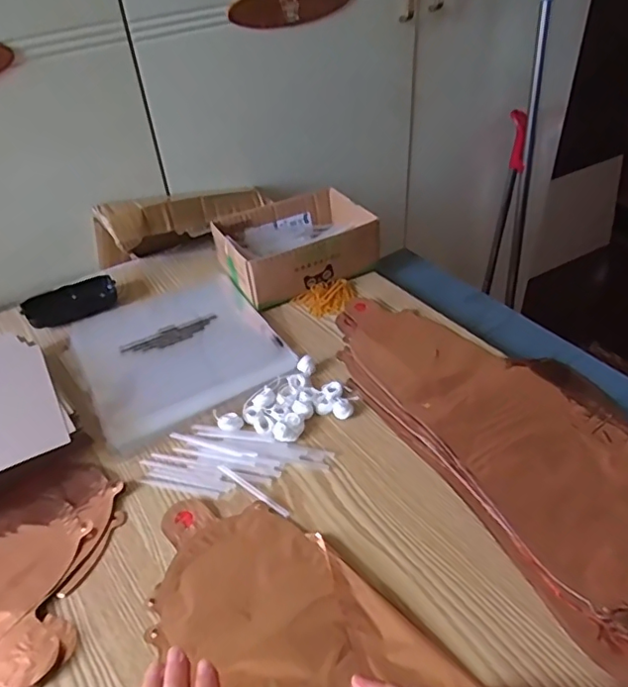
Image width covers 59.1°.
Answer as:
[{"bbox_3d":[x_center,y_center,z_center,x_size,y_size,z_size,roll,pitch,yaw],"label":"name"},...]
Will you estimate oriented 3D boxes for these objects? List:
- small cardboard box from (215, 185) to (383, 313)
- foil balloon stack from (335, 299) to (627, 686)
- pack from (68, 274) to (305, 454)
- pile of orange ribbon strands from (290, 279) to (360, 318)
[{"bbox_3d":[-0.025,-0.131,0.727,0.180,0.069,0.144,-21,44,-20],"label":"small cardboard box"},{"bbox_3d":[0.203,0.079,0.500,0.213,0.015,0.452,-22,44,-21],"label":"foil balloon stack"},{"bbox_3d":[-0.156,0.000,0.628,0.201,0.013,0.228,-22,44,-21],"label":"pack"},{"bbox_3d":[0.020,-0.056,0.676,0.075,0.014,0.050,-25,45,-23],"label":"pile of orange ribbon strands"}]

